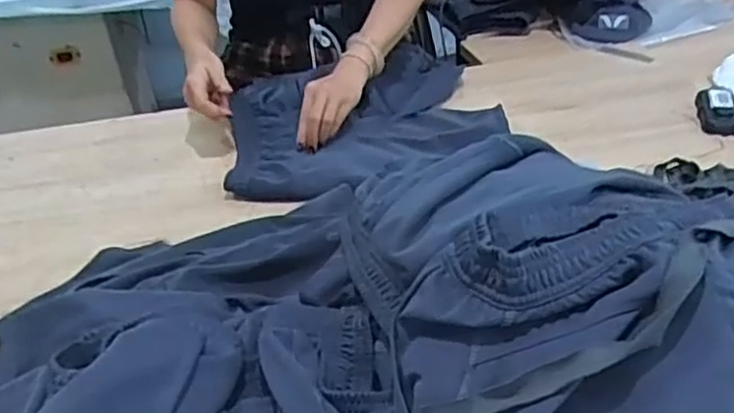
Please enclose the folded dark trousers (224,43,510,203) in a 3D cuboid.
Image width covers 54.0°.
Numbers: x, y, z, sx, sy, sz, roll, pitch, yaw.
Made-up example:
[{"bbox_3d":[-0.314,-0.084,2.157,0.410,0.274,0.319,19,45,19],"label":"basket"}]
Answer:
[{"bbox_3d":[-0.013,-0.135,1.060,0.377,0.030,0.327,-11,36,-7],"label":"folded dark trousers"}]

